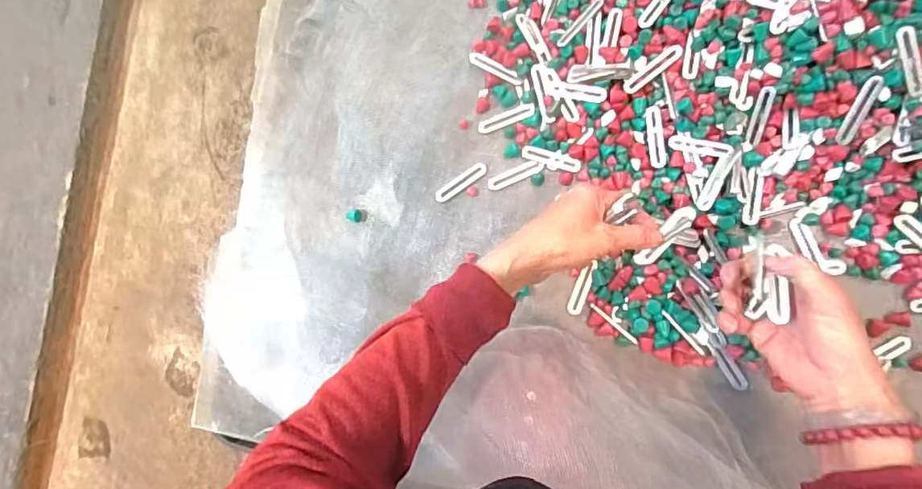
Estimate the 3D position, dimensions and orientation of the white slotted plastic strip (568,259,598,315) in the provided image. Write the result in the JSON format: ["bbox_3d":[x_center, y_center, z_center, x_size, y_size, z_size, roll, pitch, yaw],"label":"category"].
[{"bbox_3d":[0.118,0.044,0.503,0.012,0.005,0.051,21,92,9],"label":"white slotted plastic strip"}]

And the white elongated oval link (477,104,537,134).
[{"bbox_3d":[0.046,-0.126,0.514,0.058,0.004,0.013,-19,86,9],"label":"white elongated oval link"}]

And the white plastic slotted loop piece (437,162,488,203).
[{"bbox_3d":[0.000,-0.063,0.524,0.059,0.005,0.013,-33,84,7],"label":"white plastic slotted loop piece"}]

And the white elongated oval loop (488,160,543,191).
[{"bbox_3d":[0.054,-0.069,0.513,0.056,0.004,0.015,-23,85,8],"label":"white elongated oval loop"}]

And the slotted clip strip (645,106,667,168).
[{"bbox_3d":[0.185,-0.102,0.487,0.015,0.004,0.057,-7,88,9],"label":"slotted clip strip"}]

